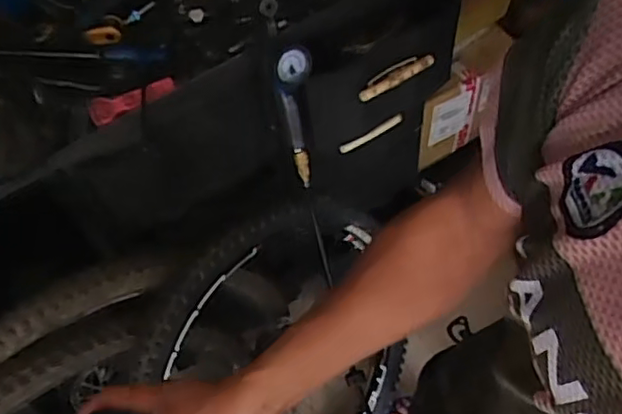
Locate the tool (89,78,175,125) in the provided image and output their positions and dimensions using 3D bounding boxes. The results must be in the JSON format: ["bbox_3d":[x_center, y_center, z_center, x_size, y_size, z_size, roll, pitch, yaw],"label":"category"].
[{"bbox_3d":[-0.249,-0.153,0.876,0.118,0.017,0.044,-26,60,-11],"label":"tool"}]

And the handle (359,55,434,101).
[{"bbox_3d":[0.139,-0.208,1.013,0.139,0.021,0.014,-29,61,-13],"label":"handle"}]

